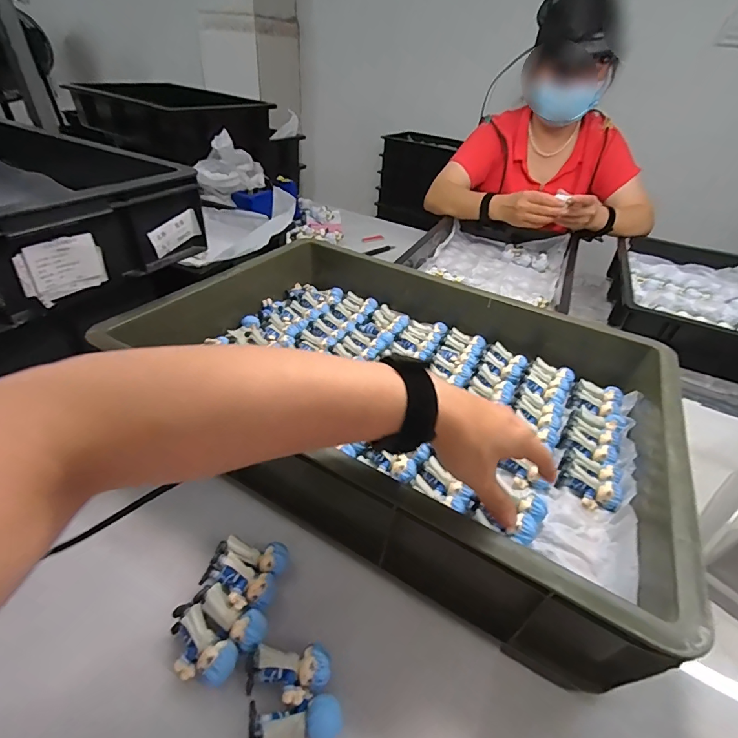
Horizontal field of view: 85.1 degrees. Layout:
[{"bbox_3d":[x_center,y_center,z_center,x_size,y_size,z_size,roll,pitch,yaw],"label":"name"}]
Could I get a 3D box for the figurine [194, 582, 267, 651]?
[{"bbox_3d":[-0.110,0.200,0.327,0.063,0.024,0.025,24,41,23],"label":"figurine"}]

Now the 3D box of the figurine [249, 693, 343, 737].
[{"bbox_3d":[-0.051,0.248,0.280,0.063,0.020,0.026,-2,38,-9],"label":"figurine"}]

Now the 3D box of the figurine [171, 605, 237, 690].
[{"bbox_3d":[-0.131,0.216,0.309,0.064,0.024,0.035,28,43,27],"label":"figurine"}]

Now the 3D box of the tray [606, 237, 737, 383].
[{"bbox_3d":[0.671,-0.137,0.819,0.319,0.092,0.443,20,40,18],"label":"tray"}]

